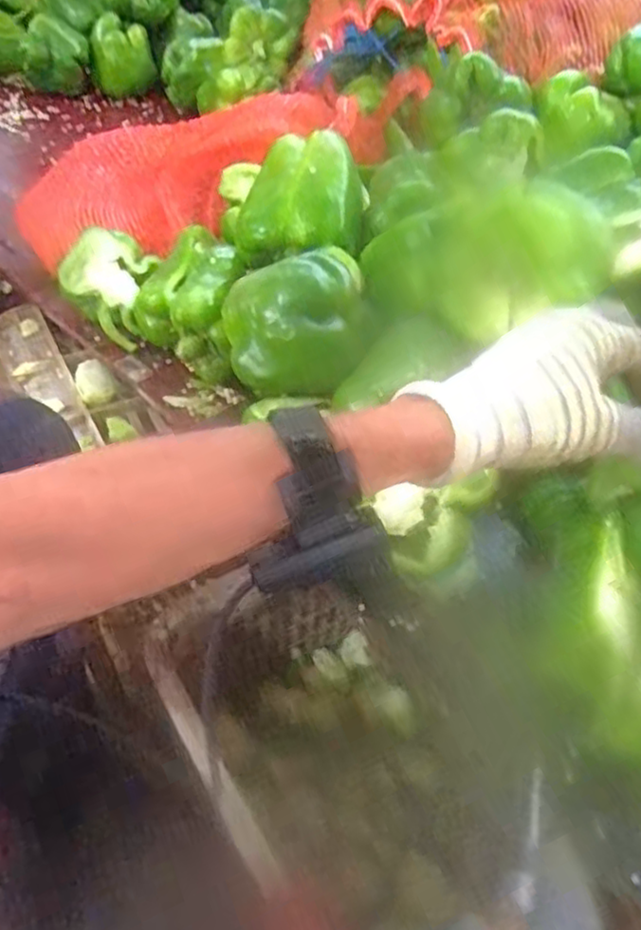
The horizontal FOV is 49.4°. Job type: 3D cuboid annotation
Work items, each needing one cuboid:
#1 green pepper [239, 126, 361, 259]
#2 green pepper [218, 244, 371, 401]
[{"bbox_3d":[-0.012,-0.209,0.541,0.099,0.060,0.106,7,50,1],"label":"green pepper"},{"bbox_3d":[-0.010,-0.100,0.494,0.104,0.075,0.079,-15,53,-17],"label":"green pepper"}]

